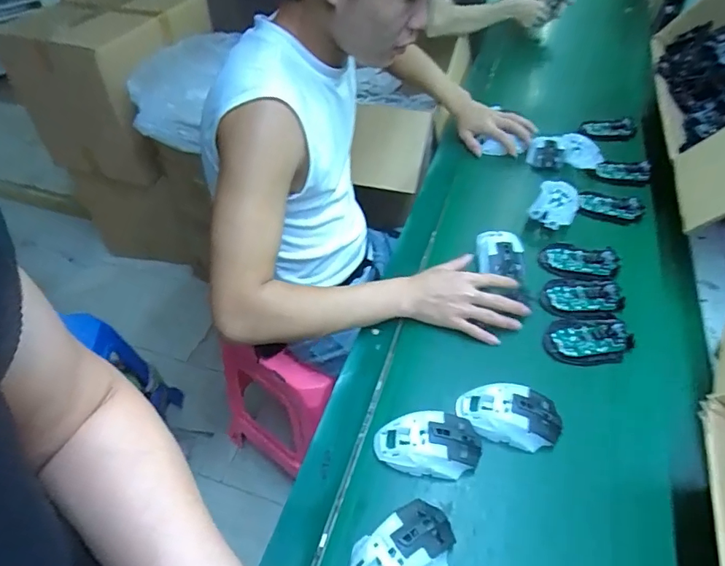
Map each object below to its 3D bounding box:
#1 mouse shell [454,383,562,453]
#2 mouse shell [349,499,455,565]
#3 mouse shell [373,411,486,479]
[{"bbox_3d":[0.170,0.156,0.567,0.112,0.038,0.064,4,47,3],"label":"mouse shell"},{"bbox_3d":[0.036,0.262,0.469,0.118,0.039,0.066,-24,52,-22],"label":"mouse shell"},{"bbox_3d":[0.075,0.182,0.544,0.119,0.038,0.068,-5,47,-5],"label":"mouse shell"}]

